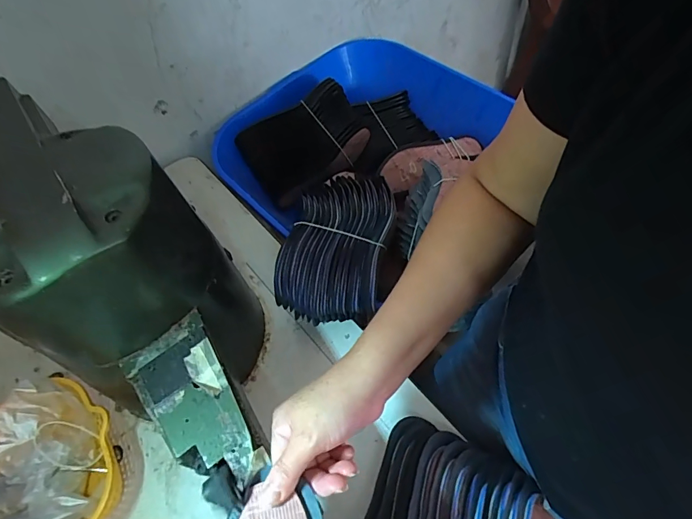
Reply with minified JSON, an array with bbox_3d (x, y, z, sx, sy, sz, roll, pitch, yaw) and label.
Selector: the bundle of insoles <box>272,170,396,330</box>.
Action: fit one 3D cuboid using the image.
[{"bbox_3d":[-0.007,-0.022,0.630,0.137,0.091,0.234,7,61,8],"label":"bundle of insoles"}]

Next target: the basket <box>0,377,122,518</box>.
[{"bbox_3d":[-0.361,0.258,0.480,0.198,0.083,0.212,-2,60,3],"label":"basket"}]

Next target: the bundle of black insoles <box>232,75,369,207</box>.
[{"bbox_3d":[-0.081,-0.235,0.843,0.246,0.125,0.142,-29,62,-12],"label":"bundle of black insoles"}]

